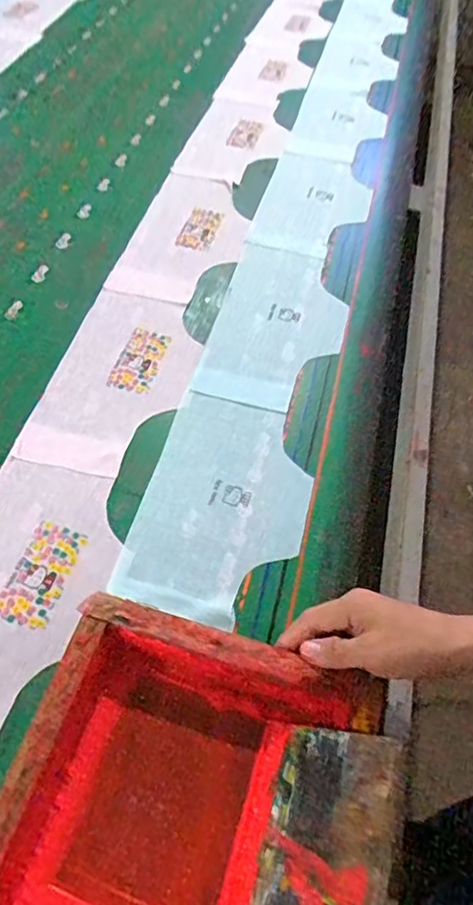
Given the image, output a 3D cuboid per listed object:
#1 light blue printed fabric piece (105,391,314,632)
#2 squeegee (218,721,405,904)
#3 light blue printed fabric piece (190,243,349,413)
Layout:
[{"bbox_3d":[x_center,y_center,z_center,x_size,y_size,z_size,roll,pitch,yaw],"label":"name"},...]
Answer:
[{"bbox_3d":[-0.011,0.050,0.582,0.164,0.005,0.251,15,57,5],"label":"light blue printed fabric piece"},{"bbox_3d":[0.051,0.271,0.393,0.009,0.132,0.143,43,50,-31],"label":"squeegee"},{"bbox_3d":[0.058,-0.174,0.741,0.164,0.010,0.292,15,57,5],"label":"light blue printed fabric piece"}]

